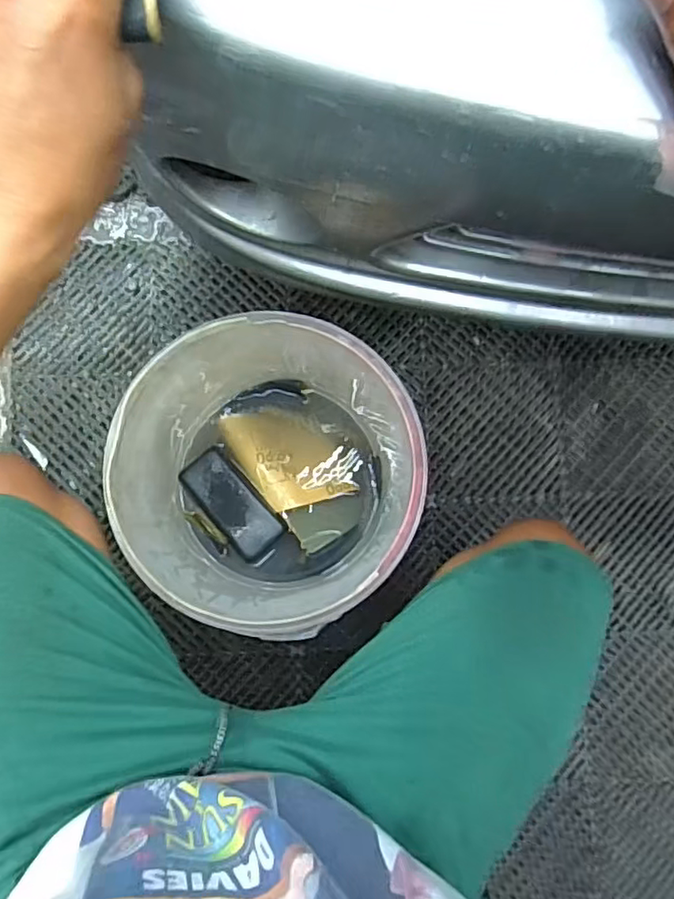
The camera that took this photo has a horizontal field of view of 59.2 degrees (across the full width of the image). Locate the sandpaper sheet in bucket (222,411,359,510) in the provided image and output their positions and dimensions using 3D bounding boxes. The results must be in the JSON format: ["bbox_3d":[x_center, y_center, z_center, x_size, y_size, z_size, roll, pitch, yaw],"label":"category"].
[{"bbox_3d":[-0.062,0.008,0.778,0.113,0.028,0.169,-39,87,-6],"label":"sandpaper sheet in bucket"}]

